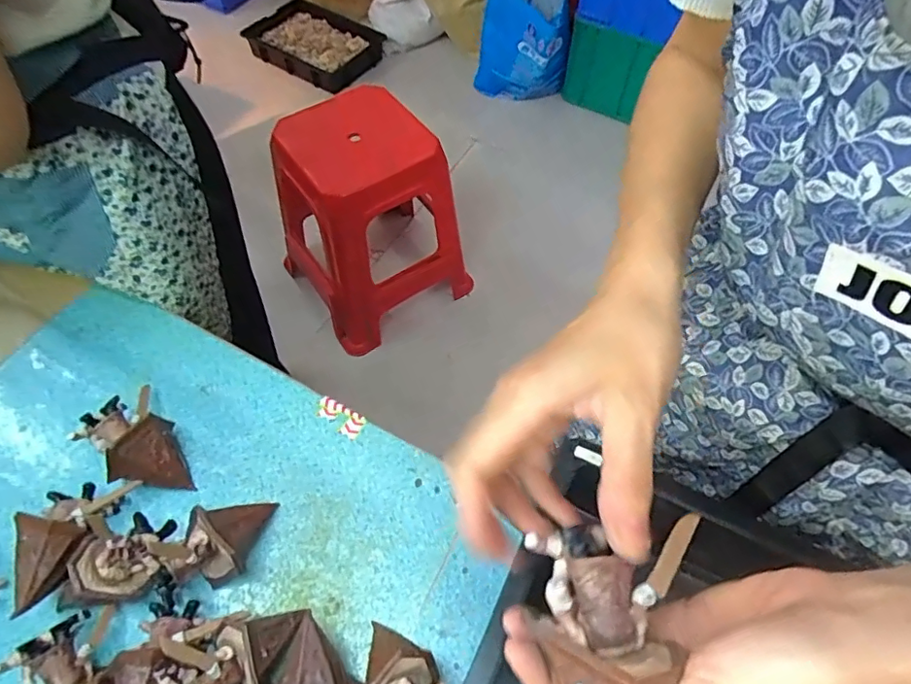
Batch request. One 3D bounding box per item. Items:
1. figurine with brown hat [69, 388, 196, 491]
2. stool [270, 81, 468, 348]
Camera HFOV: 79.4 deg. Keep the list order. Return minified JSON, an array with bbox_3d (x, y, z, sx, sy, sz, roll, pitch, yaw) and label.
[{"bbox_3d":[-0.282,0.090,0.488,0.099,0.055,0.064,37,64,19],"label":"figurine with brown hat"},{"bbox_3d":[-0.196,-0.280,1.316,0.376,0.469,0.311,-29,64,-18],"label":"stool"}]

